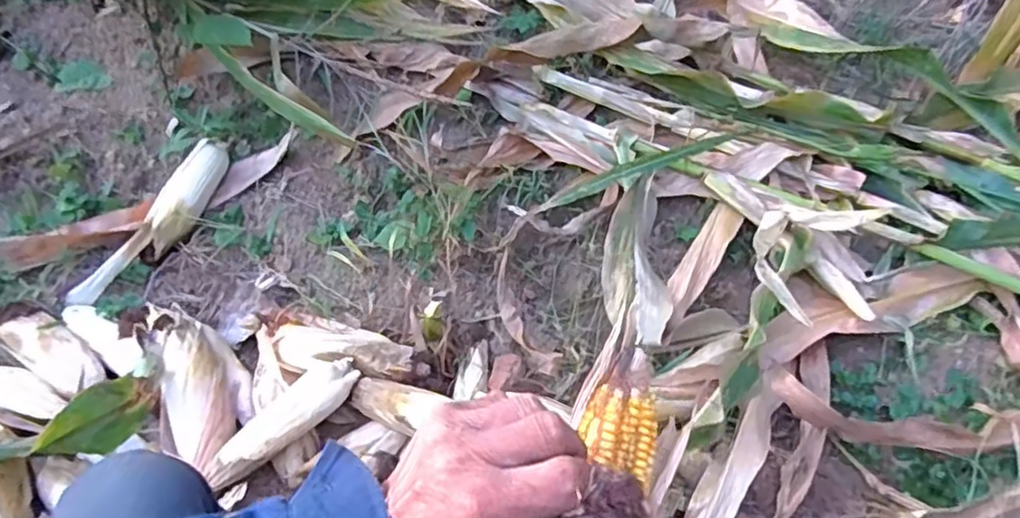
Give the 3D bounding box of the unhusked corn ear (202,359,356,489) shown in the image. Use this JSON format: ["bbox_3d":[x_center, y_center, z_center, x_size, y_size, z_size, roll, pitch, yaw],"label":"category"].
[{"bbox_3d":[-0.321,0.230,0.921,0.237,0.044,0.067,-35,65,-29],"label":"unhusked corn ear"}]

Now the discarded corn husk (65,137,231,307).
[{"bbox_3d":[-0.606,-0.071,1.131,0.090,0.050,0.365,22,53,8],"label":"discarded corn husk"}]

